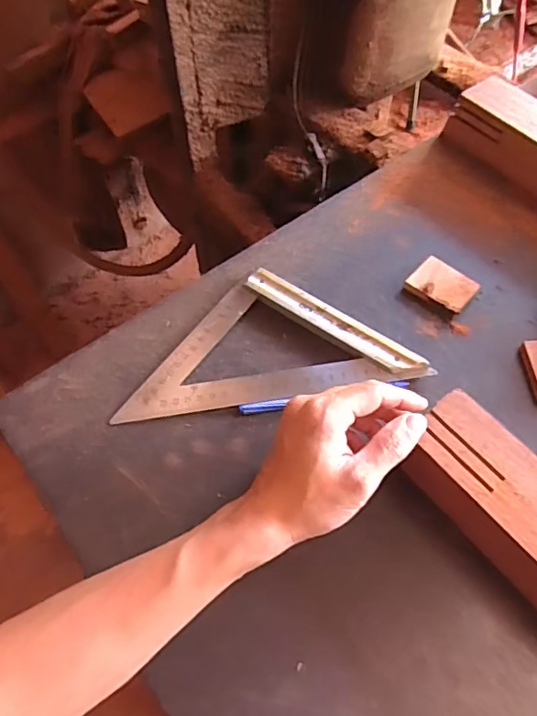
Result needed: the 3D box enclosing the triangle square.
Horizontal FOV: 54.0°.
[{"bbox_3d":[-0.004,-0.019,0.462,0.249,0.015,0.123,-9,60,-4],"label":"triangle square"}]

